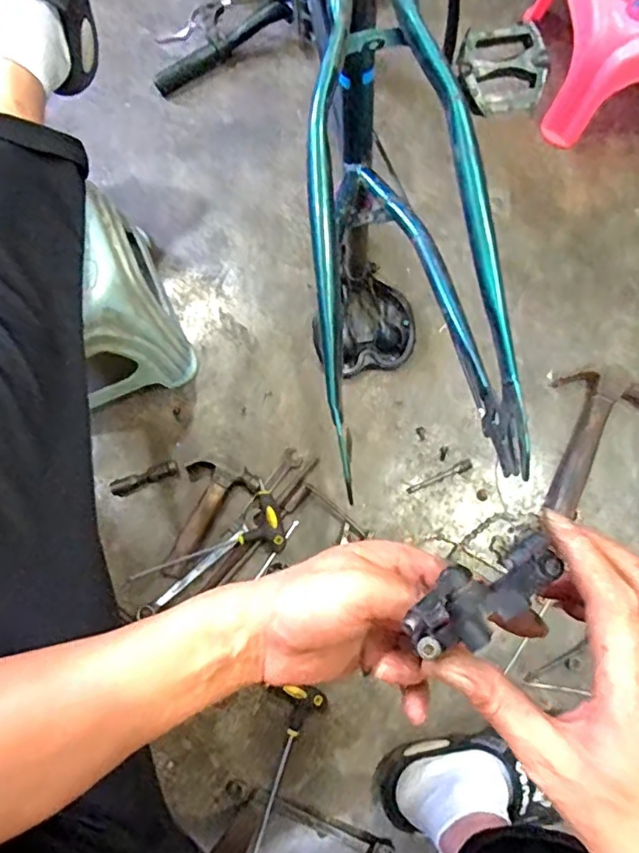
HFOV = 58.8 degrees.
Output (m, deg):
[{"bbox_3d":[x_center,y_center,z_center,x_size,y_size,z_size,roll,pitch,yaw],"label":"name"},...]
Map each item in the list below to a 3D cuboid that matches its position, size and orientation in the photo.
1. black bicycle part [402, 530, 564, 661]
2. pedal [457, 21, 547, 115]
[{"bbox_3d":[0.082,0.086,0.285,0.084,0.032,0.033,-35,79,7],"label":"black bicycle part"},{"bbox_3d":[0.174,-0.337,0.540,0.087,0.027,0.075,-10,99,-5],"label":"pedal"}]

